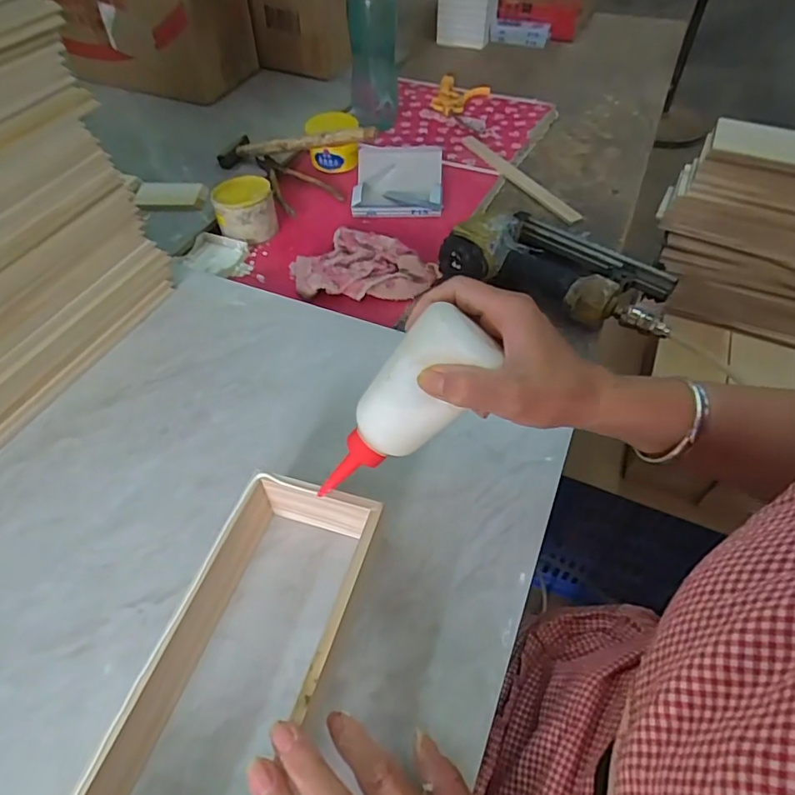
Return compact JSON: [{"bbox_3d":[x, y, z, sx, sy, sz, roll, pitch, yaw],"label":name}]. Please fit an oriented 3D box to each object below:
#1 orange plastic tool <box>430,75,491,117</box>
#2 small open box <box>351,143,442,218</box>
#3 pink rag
[{"bbox_3d":[0.116,-0.551,0.968,0.097,0.025,0.132,9,50,8],"label":"orange plastic tool"},{"bbox_3d":[0.001,-0.313,0.757,0.126,0.039,0.136,5,50,4],"label":"small open box"},{"bbox_3d":[-0.041,-0.163,0.645,0.178,0.035,0.115,0,50,0],"label":"pink rag"}]

